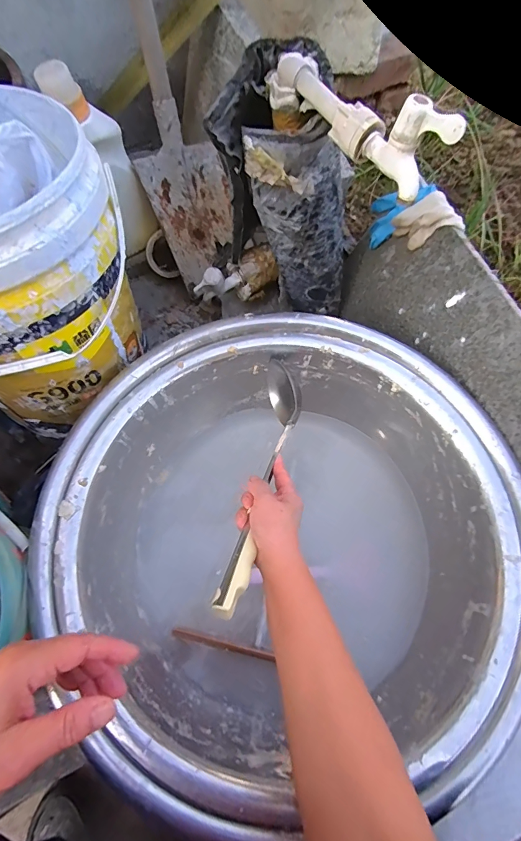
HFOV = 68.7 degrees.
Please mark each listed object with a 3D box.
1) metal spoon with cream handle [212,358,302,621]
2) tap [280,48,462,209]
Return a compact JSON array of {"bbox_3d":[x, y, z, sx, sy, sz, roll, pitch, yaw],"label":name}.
[{"bbox_3d":[0.004,0.054,0.492,0.057,0.075,0.397,11,41,6],"label":"metal spoon with cream handle"},{"bbox_3d":[0.091,-0.309,0.378,0.039,0.063,0.228,-30,68,-13],"label":"tap"}]

